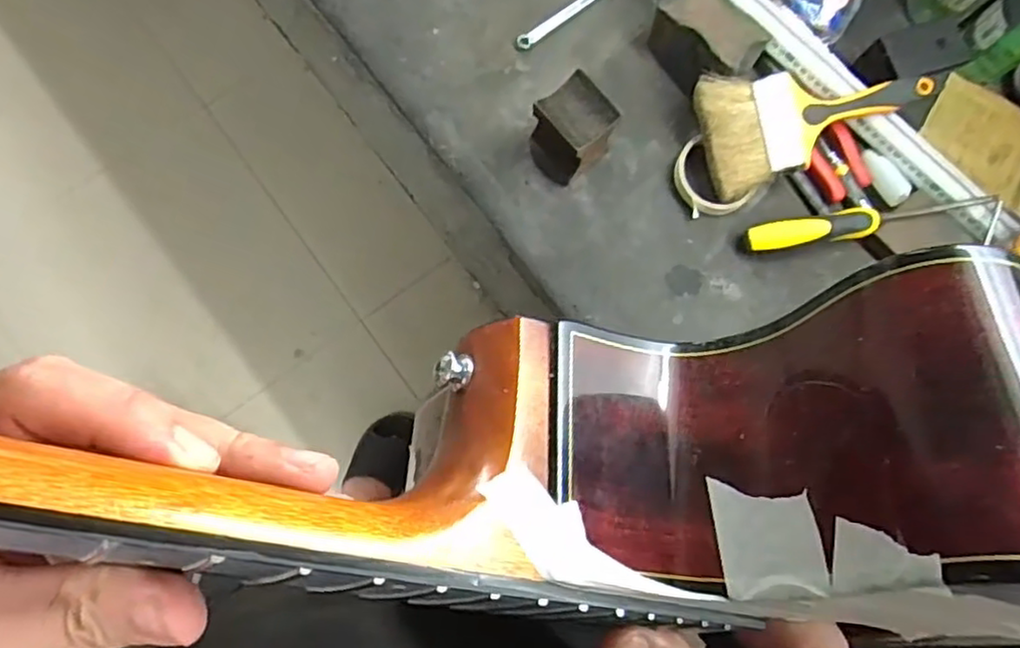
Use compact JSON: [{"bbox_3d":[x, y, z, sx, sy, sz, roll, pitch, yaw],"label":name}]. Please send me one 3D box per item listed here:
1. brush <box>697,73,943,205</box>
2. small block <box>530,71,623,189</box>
[{"bbox_3d":[0.309,-0.211,0.680,0.230,0.021,0.117,-13,81,5],"label":"brush"},{"bbox_3d":[0.064,-0.193,0.678,0.063,0.092,0.064,-44,85,-8],"label":"small block"}]

